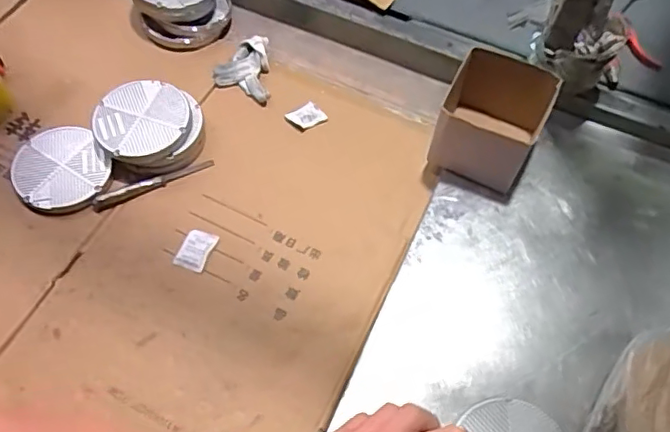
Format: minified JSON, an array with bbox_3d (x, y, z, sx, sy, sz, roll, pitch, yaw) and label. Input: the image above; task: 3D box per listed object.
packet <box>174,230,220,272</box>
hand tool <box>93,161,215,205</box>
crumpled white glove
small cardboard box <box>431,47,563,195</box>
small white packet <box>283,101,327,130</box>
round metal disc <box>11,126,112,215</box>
[{"bbox_3d":[-0.192,0.046,0.766,0.042,0.011,0.058,19,63,8],"label":"packet"},{"bbox_3d":[-0.263,-0.049,0.815,0.175,0.022,0.018,-22,65,-12],"label":"hand tool"},{"bbox_3d":[-0.153,-0.238,0.913,0.086,0.028,0.120,-3,62,-3],"label":"crumpled white glove"},{"bbox_3d":[0.225,-0.136,0.804,0.136,0.106,0.155,22,64,10],"label":"small cardboard box"},{"bbox_3d":[-0.045,-0.157,0.880,0.055,0.008,0.037,-26,82,-10],"label":"small white packet"},{"bbox_3d":[-0.399,-0.069,0.811,0.126,0.022,0.137,1,62,-1],"label":"round metal disc"}]

